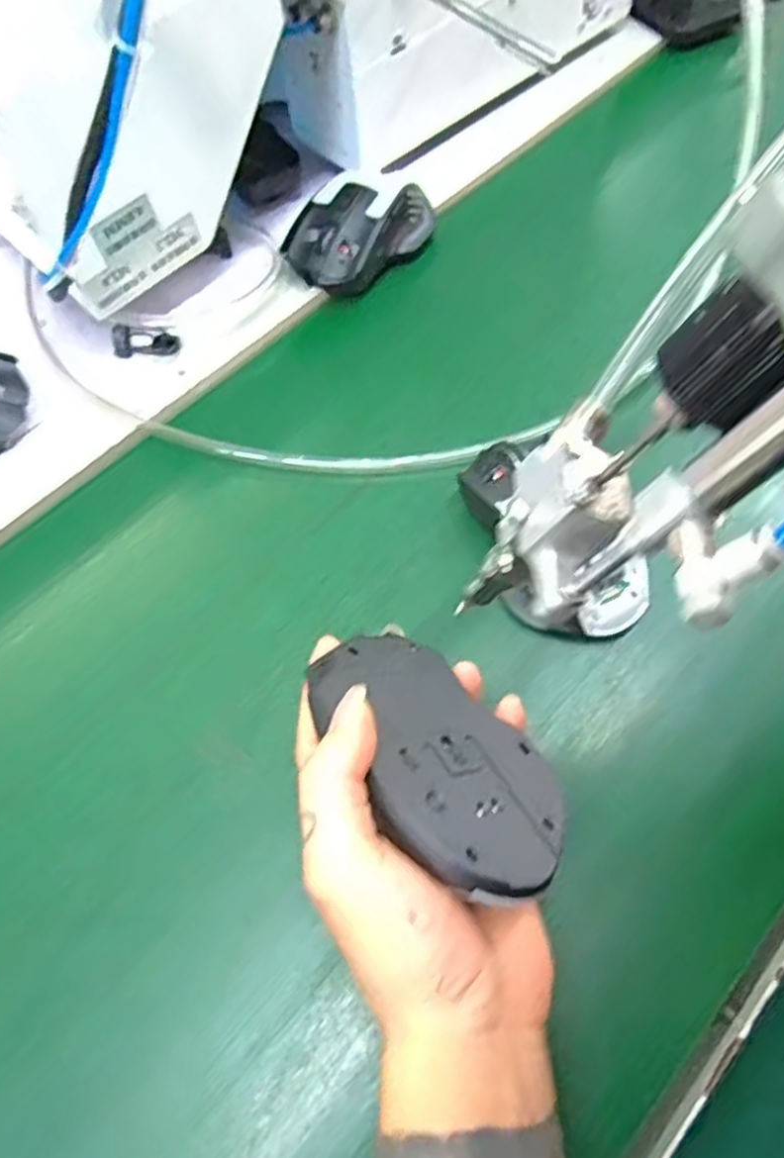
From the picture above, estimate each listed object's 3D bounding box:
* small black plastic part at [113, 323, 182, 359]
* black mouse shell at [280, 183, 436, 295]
[{"bbox_3d":[-0.155,-0.149,0.459,0.044,0.015,0.013,0,62,3],"label":"small black plastic part"},{"bbox_3d":[-0.020,-0.233,0.482,0.106,0.036,0.065,-36,66,-15],"label":"black mouse shell"}]

